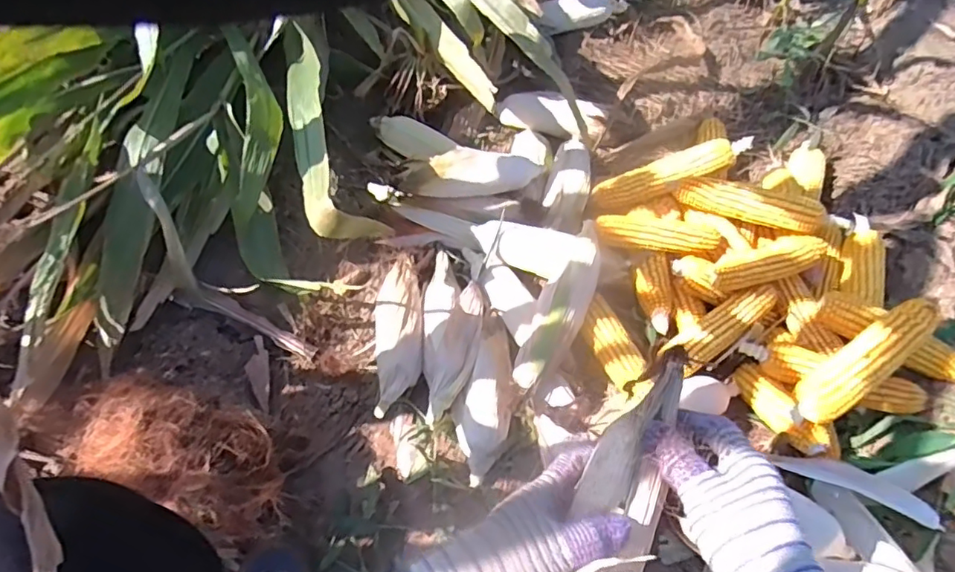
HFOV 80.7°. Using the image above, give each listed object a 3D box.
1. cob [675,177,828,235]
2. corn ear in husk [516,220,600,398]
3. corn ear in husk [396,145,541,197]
[{"bbox_3d":[0.386,-0.121,0.806,0.204,0.048,0.050,19,60,23],"label":"cob"},{"bbox_3d":[0.112,0.029,0.744,0.061,0.078,0.241,21,61,10],"label":"corn ear in husk"},{"bbox_3d":[-0.011,-0.172,0.867,0.221,0.048,0.065,-7,60,-7],"label":"corn ear in husk"}]

